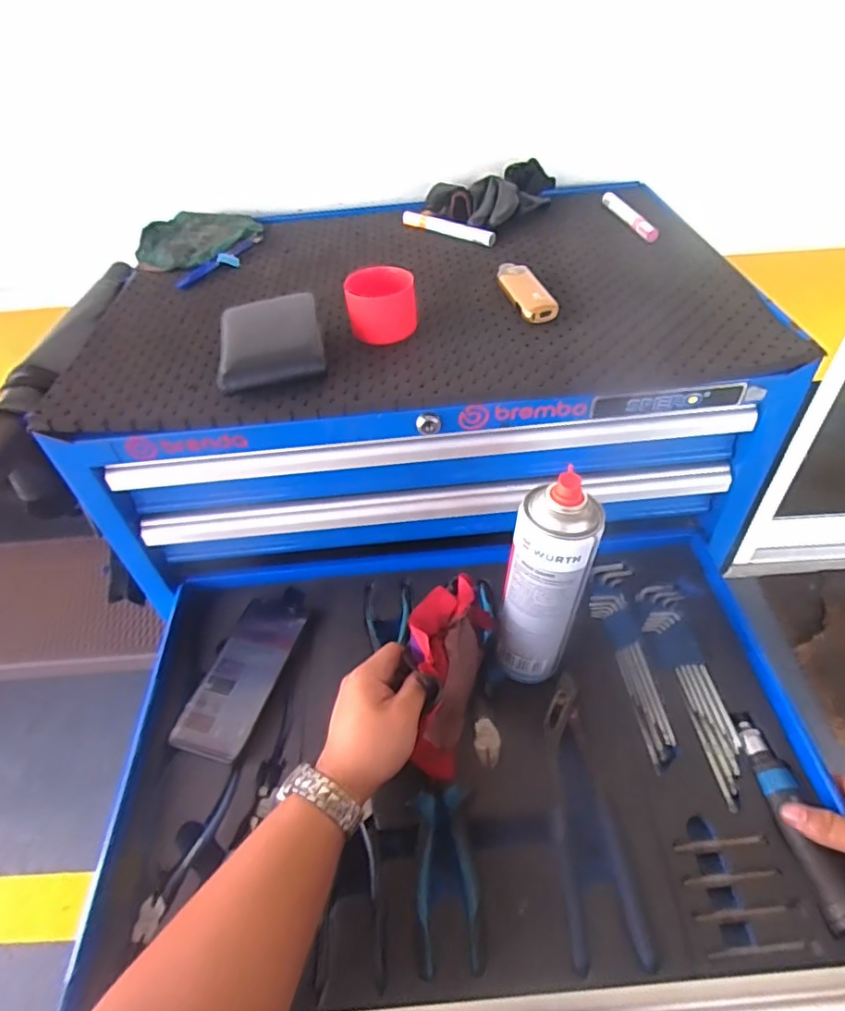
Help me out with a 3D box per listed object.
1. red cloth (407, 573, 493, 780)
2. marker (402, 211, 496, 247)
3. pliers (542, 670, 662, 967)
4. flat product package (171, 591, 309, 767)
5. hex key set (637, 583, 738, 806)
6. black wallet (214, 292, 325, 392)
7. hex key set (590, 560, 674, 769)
[{"bbox_3d":[0.017,0.143,0.495,0.053,0.116,0.134,12,48,17],"label":"red cloth"},{"bbox_3d":[0.030,-0.347,0.713,0.138,0.016,0.017,30,55,30],"label":"marker"},{"bbox_3d":[0.133,0.246,0.473,0.055,0.011,0.213,-4,45,2],"label":"pliers"},{"bbox_3d":[-0.178,0.168,0.577,0.073,0.009,0.168,10,47,15],"label":"flat product package"},{"bbox_3d":[0.255,0.167,0.549,0.049,0.015,0.219,-3,45,3],"label":"hex key set"},{"bbox_3d":[-0.136,-0.148,0.515,0.090,0.046,0.102,-10,45,-4],"label":"black wallet"},{"bbox_3d":[0.205,0.147,0.573,0.052,0.016,0.220,-1,45,5],"label":"hex key set"}]

